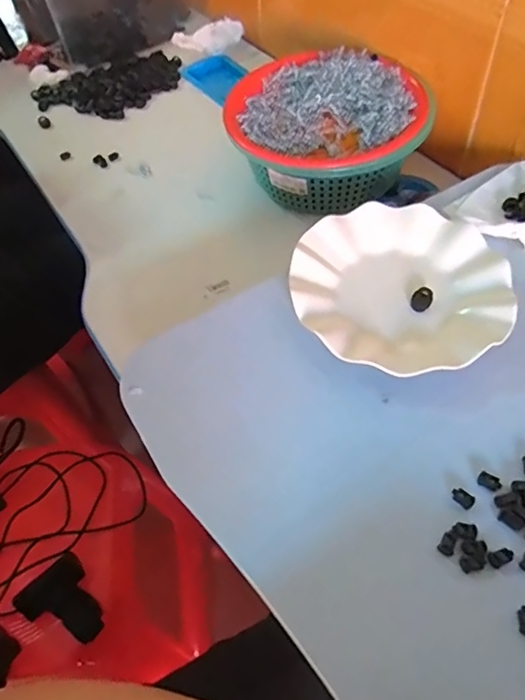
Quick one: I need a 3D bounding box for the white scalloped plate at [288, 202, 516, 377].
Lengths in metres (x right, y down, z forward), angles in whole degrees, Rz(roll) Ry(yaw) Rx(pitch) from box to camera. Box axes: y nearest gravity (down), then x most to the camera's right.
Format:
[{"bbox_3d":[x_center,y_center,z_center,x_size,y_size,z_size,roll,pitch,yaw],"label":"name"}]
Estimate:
[{"bbox_3d":[0.118,-0.057,0.462,0.176,0.027,0.173,-2,54,3],"label":"white scalloped plate"}]

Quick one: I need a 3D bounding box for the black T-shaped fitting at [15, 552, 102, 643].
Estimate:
[{"bbox_3d":[-0.211,0.275,0.559,0.072,0.020,0.089,-37,59,-20],"label":"black T-shaped fitting"}]

